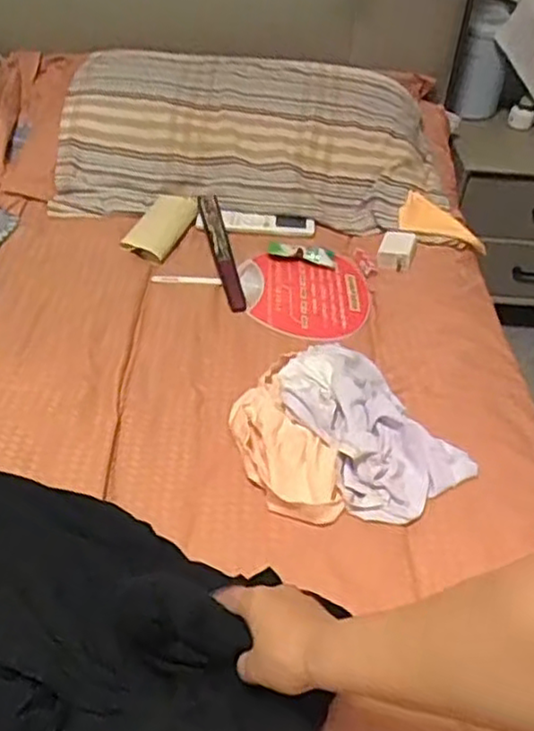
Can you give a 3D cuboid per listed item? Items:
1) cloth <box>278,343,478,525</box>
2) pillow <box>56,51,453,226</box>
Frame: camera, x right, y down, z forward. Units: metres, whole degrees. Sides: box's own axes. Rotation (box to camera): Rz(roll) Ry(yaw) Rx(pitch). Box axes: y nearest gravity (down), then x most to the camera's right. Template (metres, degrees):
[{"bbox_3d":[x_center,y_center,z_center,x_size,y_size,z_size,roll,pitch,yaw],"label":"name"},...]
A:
[{"bbox_3d":[0.114,0.065,0.806,0.157,0.053,0.238,-20,47,-26],"label":"cloth"},{"bbox_3d":[-0.016,-0.422,1.247,0.670,0.133,0.418,2,42,-5],"label":"pillow"}]

